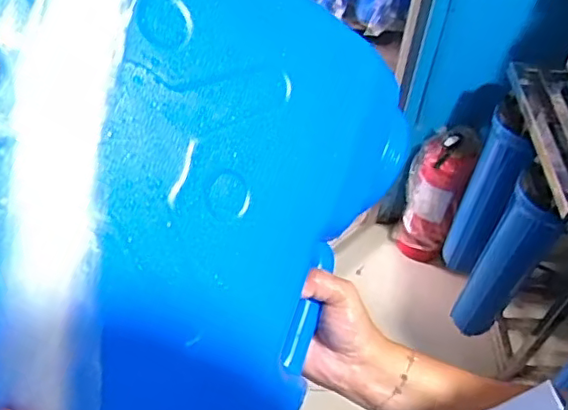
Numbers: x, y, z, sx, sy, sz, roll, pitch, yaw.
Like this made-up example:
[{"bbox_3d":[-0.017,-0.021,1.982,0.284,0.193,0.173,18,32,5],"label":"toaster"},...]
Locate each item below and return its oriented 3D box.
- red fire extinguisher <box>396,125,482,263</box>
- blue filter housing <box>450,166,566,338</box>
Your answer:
[{"bbox_3d":[0.396,-0.015,1.609,0.143,0.443,0.128,17,51,10],"label":"red fire extinguisher"},{"bbox_3d":[0.468,0.133,1.256,0.106,0.498,0.104,31,55,20],"label":"blue filter housing"}]

